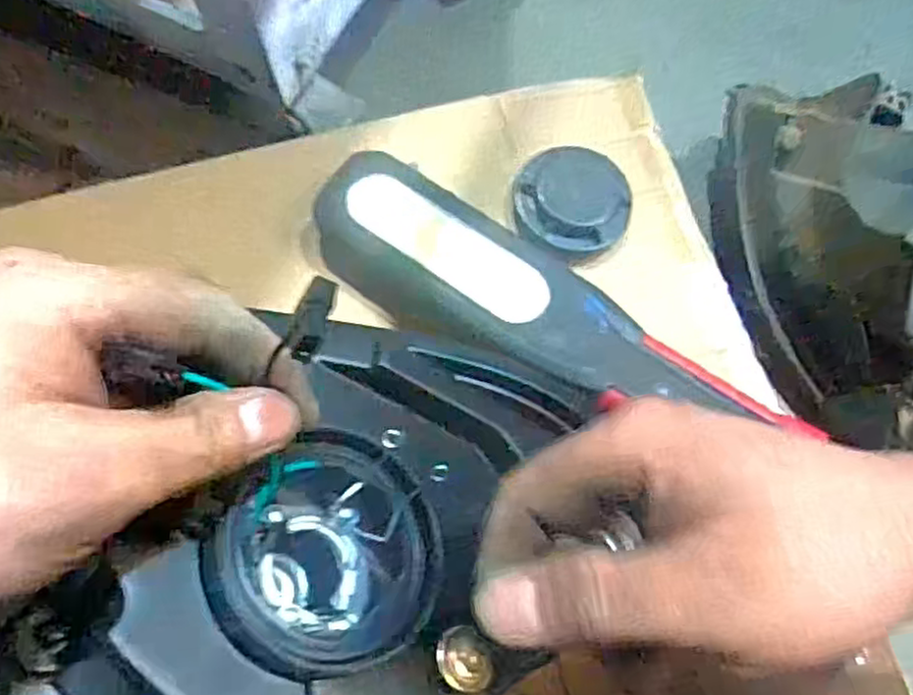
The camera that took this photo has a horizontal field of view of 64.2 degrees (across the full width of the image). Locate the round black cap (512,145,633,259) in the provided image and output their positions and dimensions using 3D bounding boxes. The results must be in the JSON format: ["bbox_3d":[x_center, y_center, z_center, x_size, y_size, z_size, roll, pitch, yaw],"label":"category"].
[{"bbox_3d":[0.068,-0.090,0.431,0.067,0.024,0.068,0,71,1],"label":"round black cap"}]

